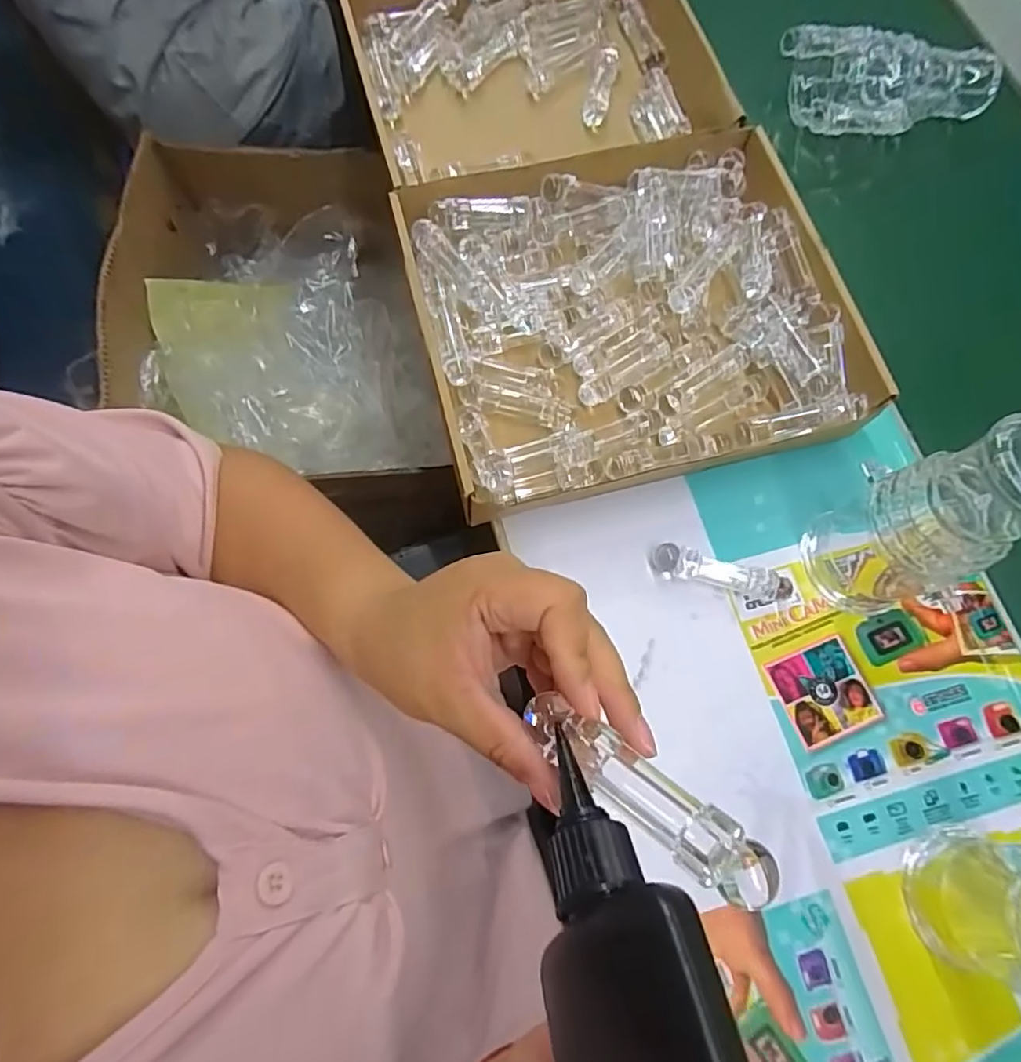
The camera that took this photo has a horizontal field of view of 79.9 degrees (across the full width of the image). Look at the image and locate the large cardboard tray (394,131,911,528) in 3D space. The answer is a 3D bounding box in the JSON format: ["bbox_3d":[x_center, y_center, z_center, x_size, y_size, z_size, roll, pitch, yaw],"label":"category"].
[{"bbox_3d":[0.096,-0.172,0.477,0.328,0.047,0.279,-14,74,-6],"label":"large cardboard tray"}]

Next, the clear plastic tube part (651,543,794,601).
[{"bbox_3d":[0.151,0.030,0.432,0.096,0.022,0.021,14,73,3],"label":"clear plastic tube part"}]

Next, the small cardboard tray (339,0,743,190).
[{"bbox_3d":[0.025,-0.421,0.574,0.318,0.077,0.277,-15,73,-6],"label":"small cardboard tray"}]

